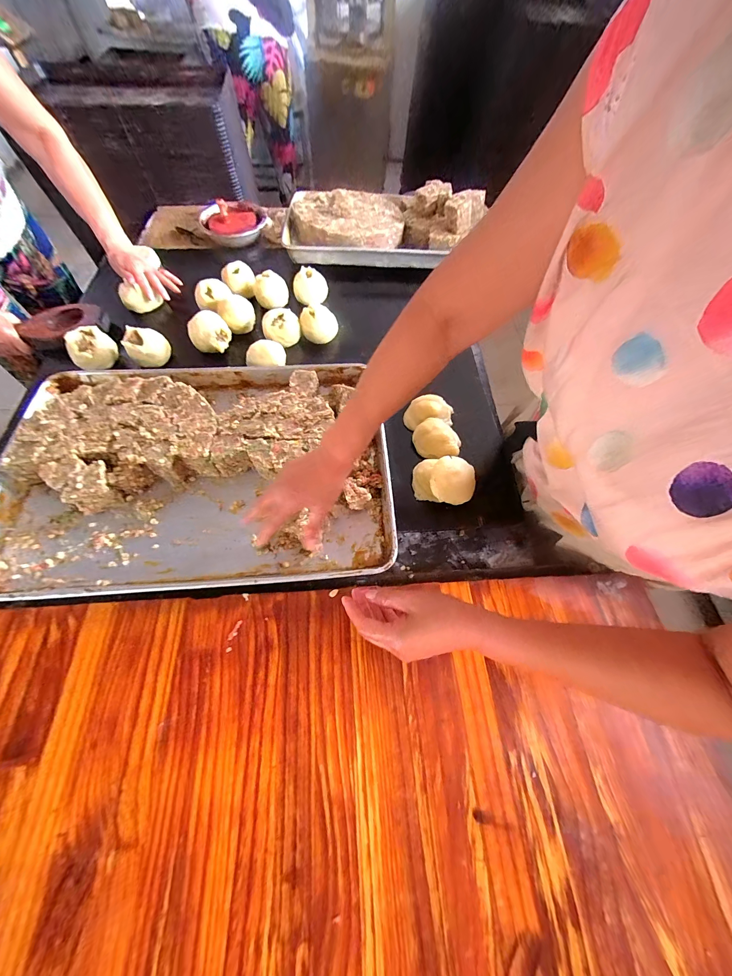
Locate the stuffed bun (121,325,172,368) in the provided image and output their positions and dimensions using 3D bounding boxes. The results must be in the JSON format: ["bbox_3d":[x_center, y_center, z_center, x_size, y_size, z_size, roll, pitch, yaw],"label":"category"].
[{"bbox_3d":[-0.435,-0.280,0.619,0.069,0.057,0.056,-17,65,-12],"label":"stuffed bun"}]

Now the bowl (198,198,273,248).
[{"bbox_3d":[-0.363,-0.731,0.873,0.185,0.056,0.165,-26,67,-15],"label":"bowl"}]

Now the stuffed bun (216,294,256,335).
[{"bbox_3d":[-0.287,-0.388,0.700,0.072,0.052,0.062,-27,67,-16],"label":"stuffed bun"}]

